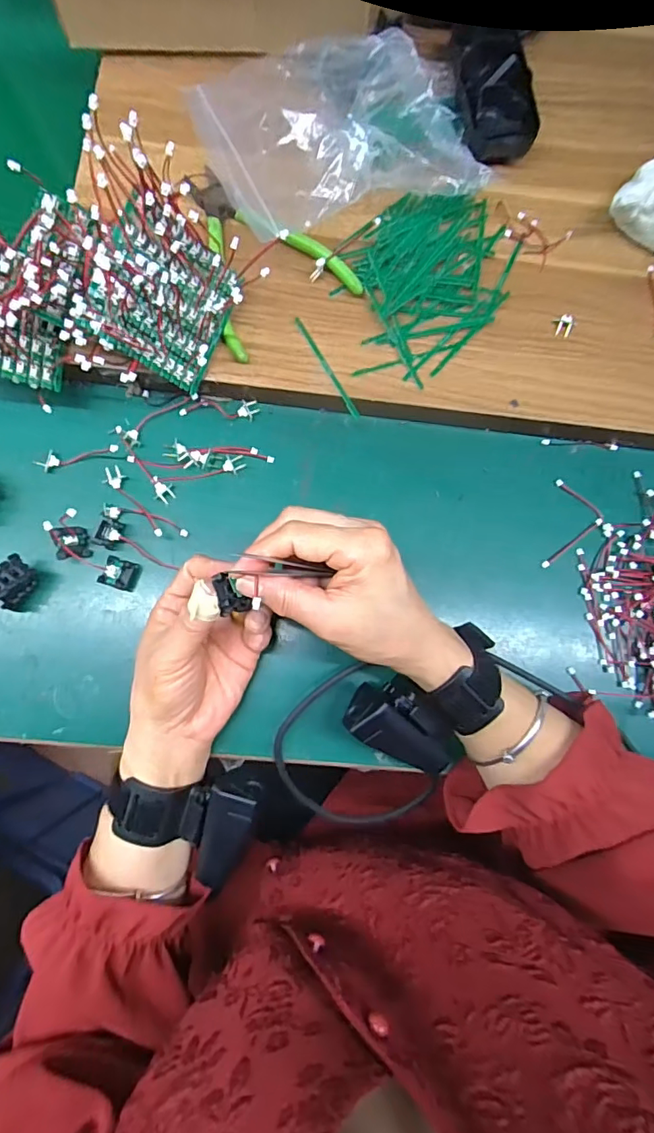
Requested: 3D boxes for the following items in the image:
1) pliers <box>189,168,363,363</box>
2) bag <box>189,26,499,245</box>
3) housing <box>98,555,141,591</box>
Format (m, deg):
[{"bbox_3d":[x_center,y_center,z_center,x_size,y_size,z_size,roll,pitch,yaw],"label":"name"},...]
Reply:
[{"bbox_3d":[-0.054,-0.227,0.360,0.104,0.008,0.135,-33,88,-4],"label":"pliers"},{"bbox_3d":[0.008,-0.313,0.360,0.197,0.051,0.150,-10,83,-4],"label":"bag"},{"bbox_3d":[-0.146,0.005,0.356,0.024,0.010,0.020,17,86,-2],"label":"housing"}]

